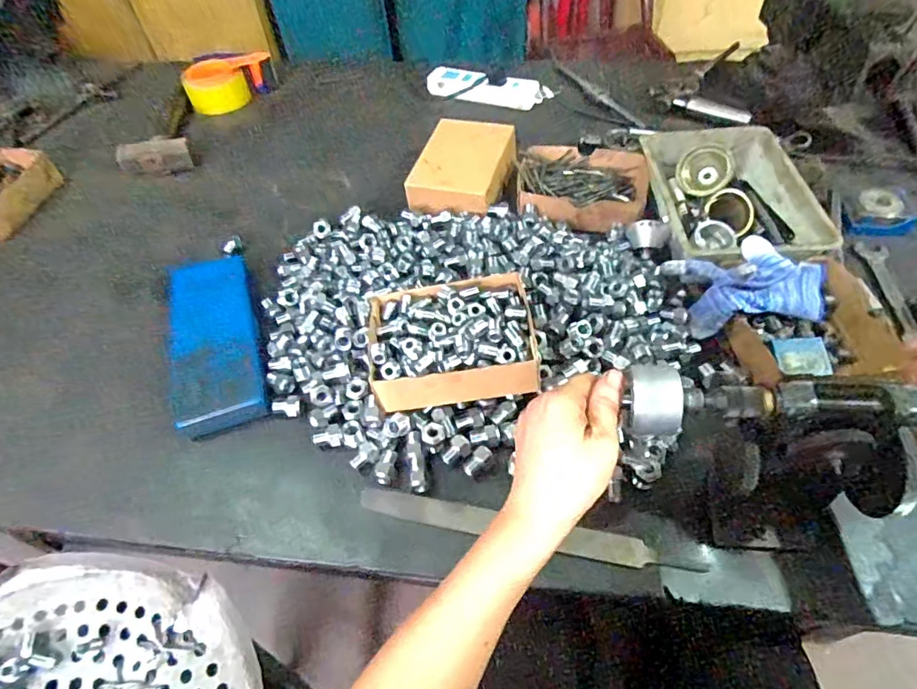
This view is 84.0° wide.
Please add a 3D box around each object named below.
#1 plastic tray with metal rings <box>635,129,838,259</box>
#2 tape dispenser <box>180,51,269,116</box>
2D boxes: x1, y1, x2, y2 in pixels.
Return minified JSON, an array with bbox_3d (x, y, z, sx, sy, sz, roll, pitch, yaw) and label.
[{"bbox_3d":[0.340,-0.192,0.658,0.165,0.057,0.248,-1,51,2],"label":"plastic tray with metal rings"},{"bbox_3d":[-0.433,-0.490,0.963,0.152,0.061,0.097,-12,52,-6],"label":"tape dispenser"}]

